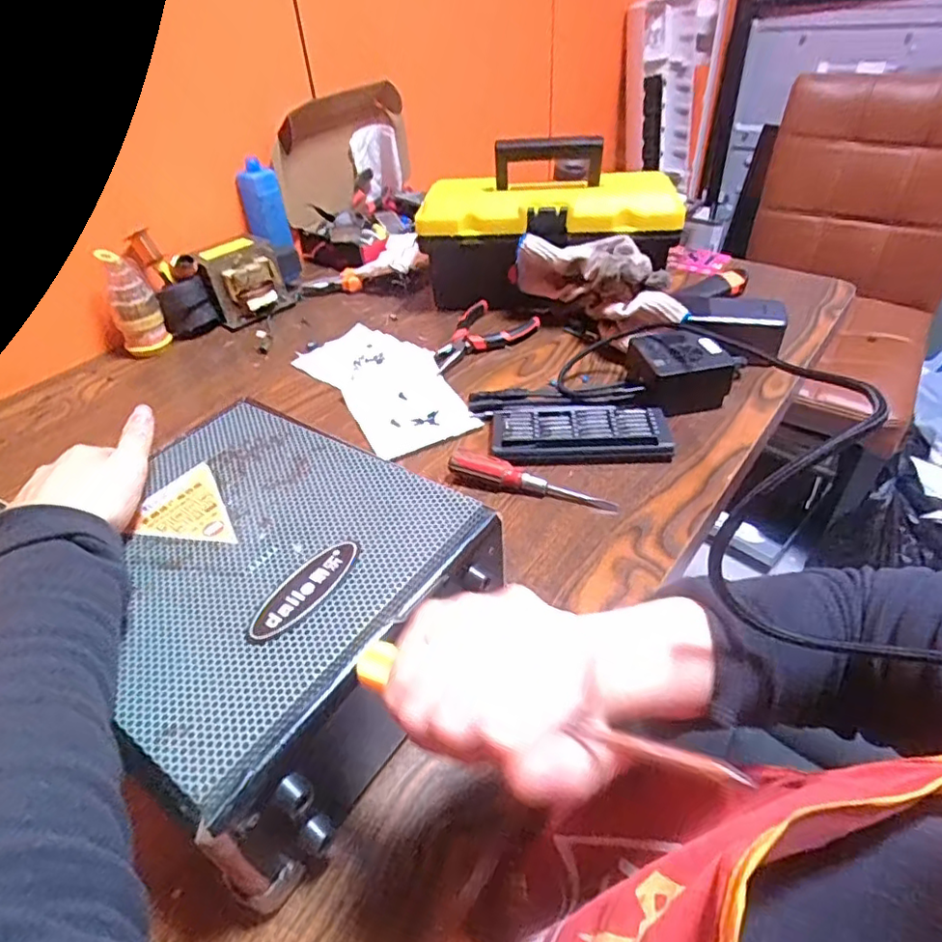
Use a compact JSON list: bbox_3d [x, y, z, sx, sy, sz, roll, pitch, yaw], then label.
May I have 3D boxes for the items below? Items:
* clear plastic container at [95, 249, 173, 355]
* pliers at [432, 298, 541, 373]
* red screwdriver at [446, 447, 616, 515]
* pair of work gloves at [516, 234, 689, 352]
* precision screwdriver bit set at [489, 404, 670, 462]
[{"bbox_3d":[-0.388,-0.192,0.692,0.051,0.109,0.048,-23,45,-20],"label":"clear plastic container"},{"bbox_3d":[0.005,-0.160,0.699,0.137,0.024,0.086,-23,45,-21],"label":"pliers"},{"bbox_3d":[0.050,0.008,0.502,0.144,0.016,0.028,15,45,20],"label":"red screwdriver"},{"bbox_3d":[0.143,-0.189,0.656,0.076,0.097,0.194,-30,48,-27],"label":"pair of work gloves"},{"bbox_3d":[0.099,-0.036,0.551,0.156,0.019,0.074,1,42,5],"label":"precision screwdriver bit set"}]

